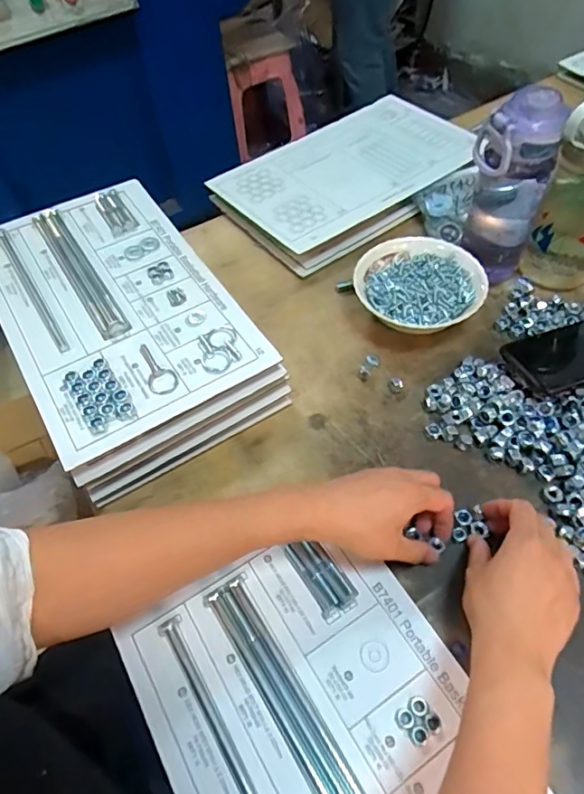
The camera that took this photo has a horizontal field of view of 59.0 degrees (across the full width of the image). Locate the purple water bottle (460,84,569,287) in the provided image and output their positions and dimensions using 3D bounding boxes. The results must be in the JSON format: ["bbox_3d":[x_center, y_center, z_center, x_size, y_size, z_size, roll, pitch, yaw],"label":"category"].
[{"bbox_3d":[0.246,-0.233,0.596,0.079,0.222,0.095,19,59,17],"label":"purple water bottle"}]

